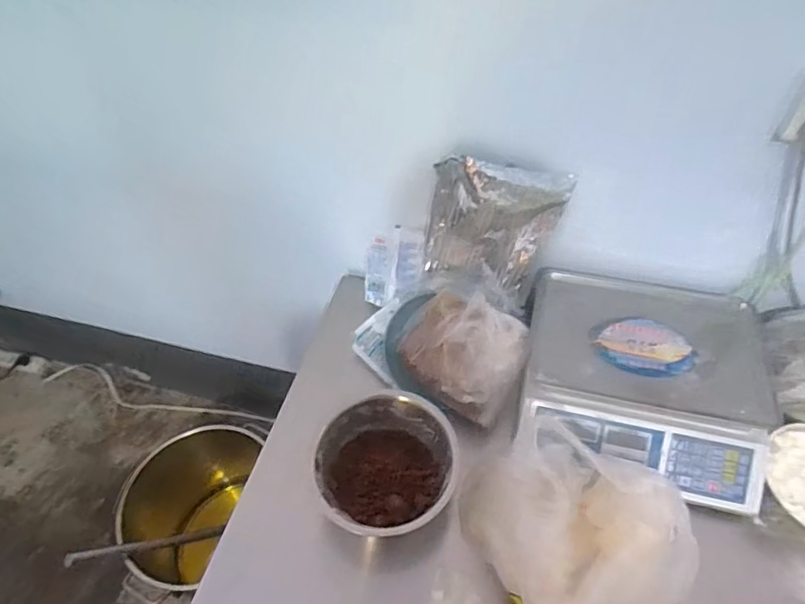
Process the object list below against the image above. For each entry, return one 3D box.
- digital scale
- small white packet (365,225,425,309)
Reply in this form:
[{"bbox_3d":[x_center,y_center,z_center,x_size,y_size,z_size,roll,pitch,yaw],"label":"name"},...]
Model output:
[{"bbox_3d":[0.363,0.094,0.823,0.330,0.098,0.342,11,51,11],"label":"digital scale"},{"bbox_3d":[-0.018,-0.063,0.974,0.108,0.143,0.022,11,6,25],"label":"small white packet"}]

